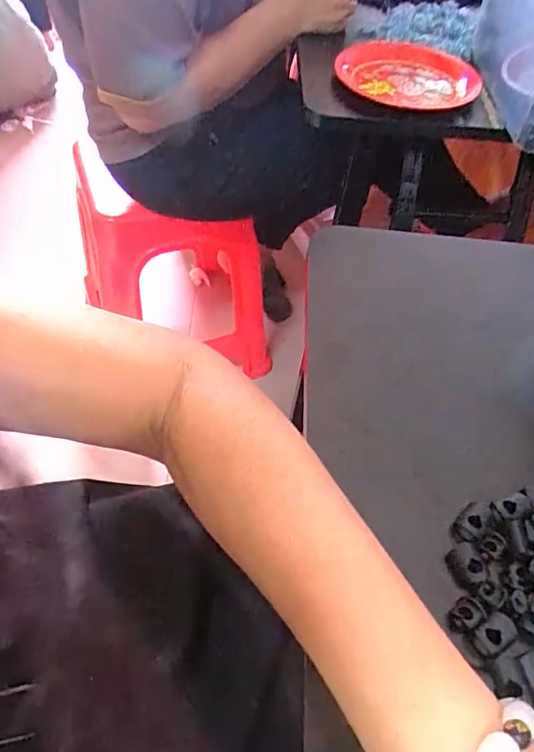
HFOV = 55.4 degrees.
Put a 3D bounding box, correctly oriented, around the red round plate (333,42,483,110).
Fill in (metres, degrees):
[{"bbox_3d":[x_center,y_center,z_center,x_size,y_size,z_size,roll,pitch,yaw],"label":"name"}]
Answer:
[{"bbox_3d":[0.176,-0.370,0.617,0.157,0.027,0.147,2,53,-3],"label":"red round plate"}]

